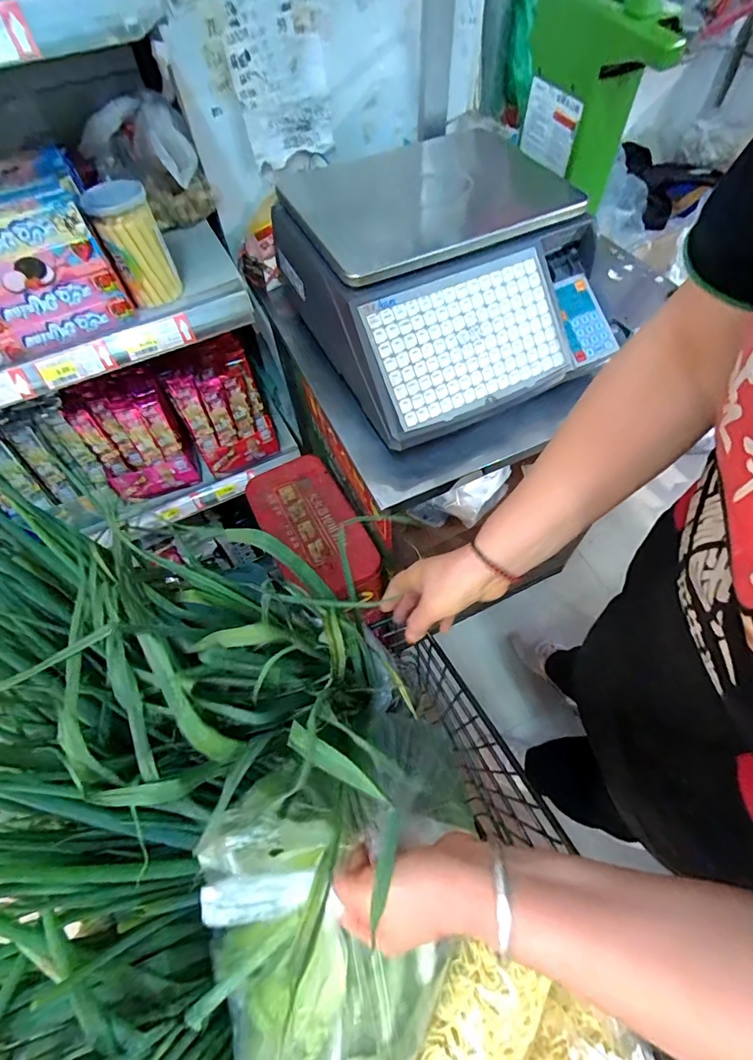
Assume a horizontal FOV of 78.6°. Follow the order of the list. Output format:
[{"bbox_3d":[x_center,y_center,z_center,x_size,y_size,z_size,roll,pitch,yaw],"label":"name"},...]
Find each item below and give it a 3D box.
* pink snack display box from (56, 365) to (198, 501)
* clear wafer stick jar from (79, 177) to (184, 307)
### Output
[{"bbox_3d":[-0.446,-0.165,0.858,0.174,0.220,0.095,-18,60,-7],"label":"pink snack display box"},{"bbox_3d":[-0.314,-0.372,0.609,0.072,0.136,0.067,-19,61,-8],"label":"clear wafer stick jar"}]

